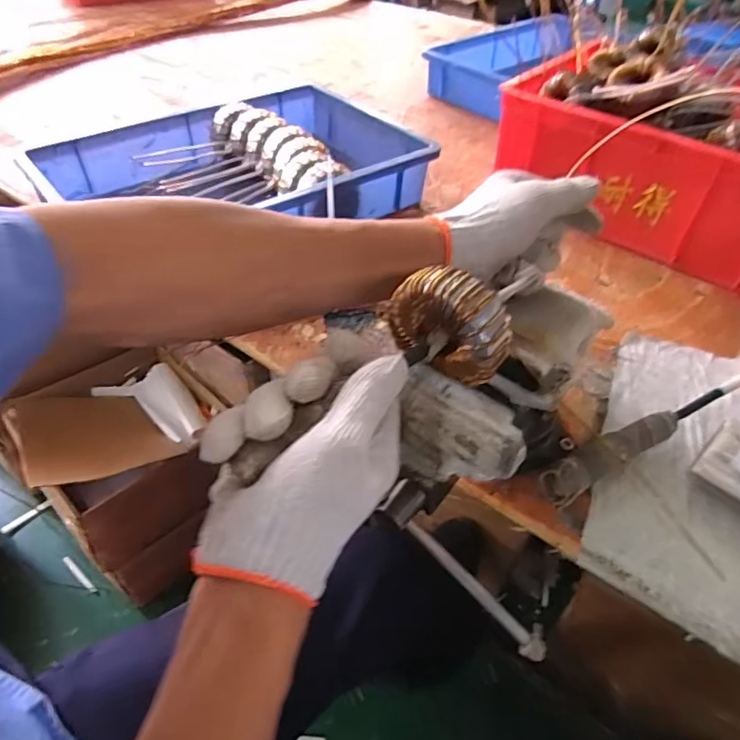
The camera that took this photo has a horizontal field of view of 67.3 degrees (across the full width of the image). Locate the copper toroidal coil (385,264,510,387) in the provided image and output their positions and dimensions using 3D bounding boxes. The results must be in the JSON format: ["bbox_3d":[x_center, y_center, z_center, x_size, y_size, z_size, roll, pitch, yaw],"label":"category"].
[{"bbox_3d":[0.050,-0.030,0.346,0.074,0.060,0.029,32,52,25],"label":"copper toroidal coil"}]

